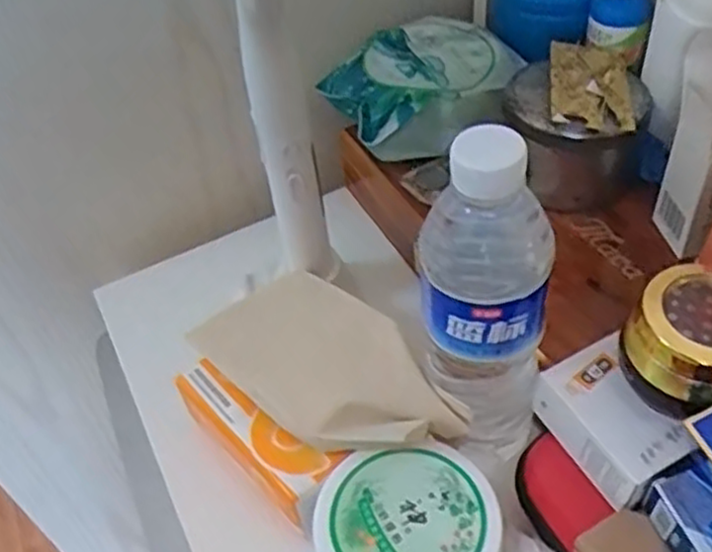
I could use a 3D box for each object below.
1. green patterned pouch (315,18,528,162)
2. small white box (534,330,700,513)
[{"bbox_3d":[0.052,-0.134,0.544,0.129,0.053,0.099,-30,50,-19],"label":"green patterned pouch"},{"bbox_3d":[0.131,0.074,0.379,0.053,0.028,0.072,-26,49,-16],"label":"small white box"}]

